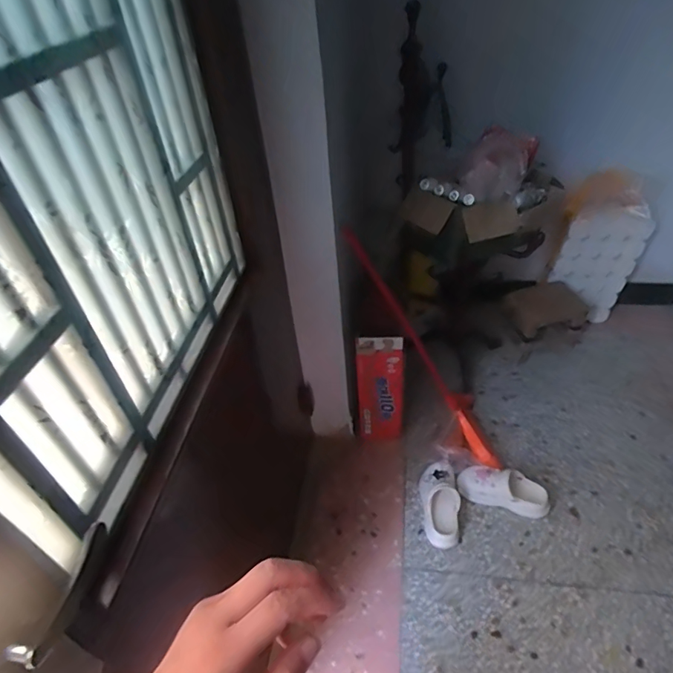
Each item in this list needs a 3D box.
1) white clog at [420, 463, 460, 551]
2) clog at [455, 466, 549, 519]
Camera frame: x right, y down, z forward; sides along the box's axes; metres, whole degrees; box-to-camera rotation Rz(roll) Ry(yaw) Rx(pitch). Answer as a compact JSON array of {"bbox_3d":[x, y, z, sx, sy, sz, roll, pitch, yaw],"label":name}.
[{"bbox_3d":[0.320,0.516,1.431,0.106,0.093,0.253,-4,42,4],"label":"white clog"},{"bbox_3d":[0.510,0.479,1.440,0.257,0.111,0.111,7,44,16],"label":"clog"}]

